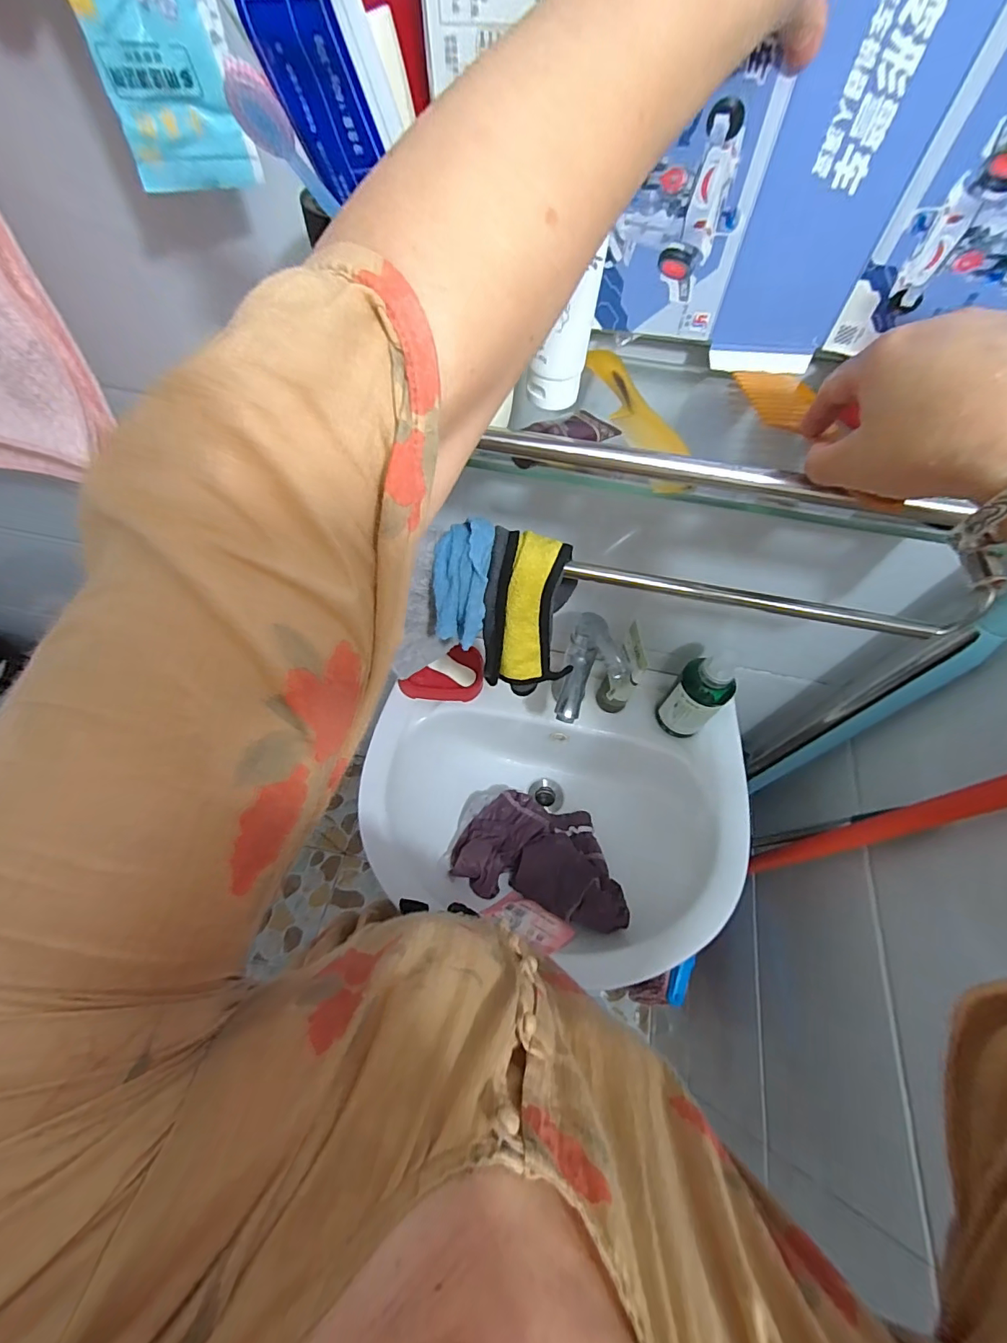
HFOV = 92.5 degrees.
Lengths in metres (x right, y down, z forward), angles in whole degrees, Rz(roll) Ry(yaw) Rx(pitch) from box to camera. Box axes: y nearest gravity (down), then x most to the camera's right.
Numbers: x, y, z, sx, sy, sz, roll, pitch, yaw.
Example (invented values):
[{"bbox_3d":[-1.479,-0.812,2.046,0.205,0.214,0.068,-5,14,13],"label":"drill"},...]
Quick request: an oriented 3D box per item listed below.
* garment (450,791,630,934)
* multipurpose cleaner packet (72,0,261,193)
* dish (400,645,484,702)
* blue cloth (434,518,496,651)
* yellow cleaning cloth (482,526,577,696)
[{"bbox_3d":[0.054,0.256,0.699,0.243,0.140,0.165,15,61,6],"label":"garment"},{"bbox_3d":[-0.181,-0.328,0.241,0.061,0.124,0.019,-11,62,-9],"label":"multipurpose cleaner packet"},{"bbox_3d":[-0.097,0.006,0.760,0.129,0.047,0.076,-1,61,-3],"label":"dish"},{"bbox_3d":[-0.037,-0.076,0.436,0.049,0.119,0.030,20,40,8],"label":"blue cloth"},{"bbox_3d":[0.021,-0.045,0.460,0.083,0.173,0.032,4,45,8],"label":"yellow cleaning cloth"}]

